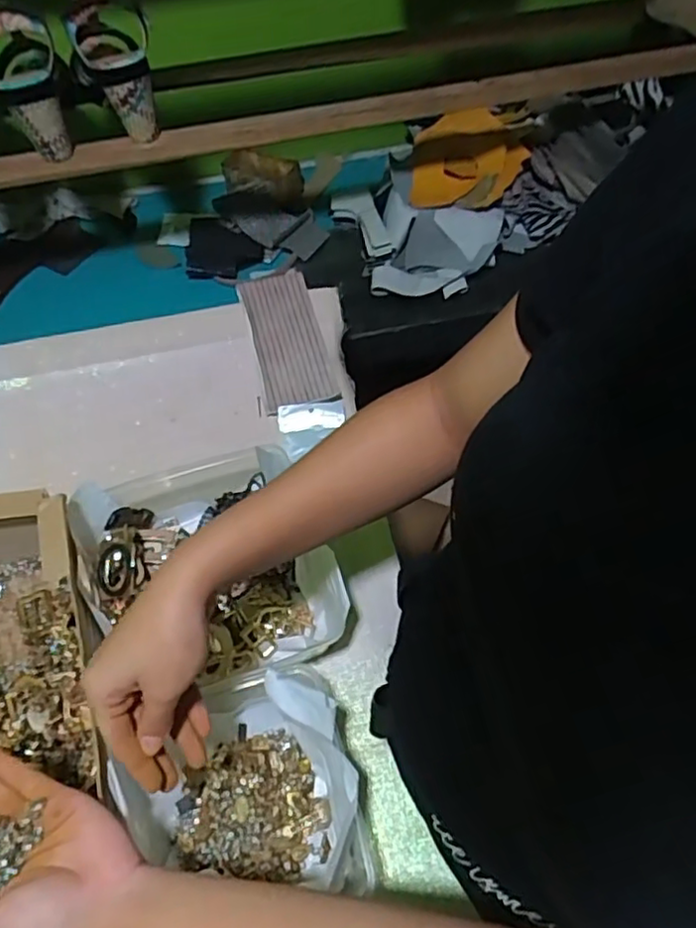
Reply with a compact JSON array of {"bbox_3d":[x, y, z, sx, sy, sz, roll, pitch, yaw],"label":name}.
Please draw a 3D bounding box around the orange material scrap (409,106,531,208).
[{"bbox_3d":[0.180,-0.452,0.958,0.164,0.053,0.168,8,59,6],"label":"orange material scrap"}]

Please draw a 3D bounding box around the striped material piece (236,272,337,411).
[{"bbox_3d":[-0.068,-0.142,0.722,0.079,0.022,0.180,-13,59,-7],"label":"striped material piece"}]

